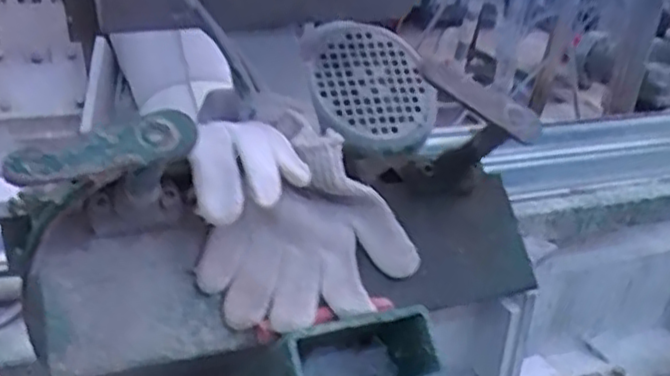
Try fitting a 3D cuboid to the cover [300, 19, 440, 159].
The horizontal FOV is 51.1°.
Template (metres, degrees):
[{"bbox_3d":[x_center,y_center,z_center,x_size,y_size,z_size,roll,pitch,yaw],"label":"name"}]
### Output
[{"bbox_3d":[0.035,-0.089,0.628,0.110,0.124,0.023,-19,-12,-21],"label":"cover"}]

